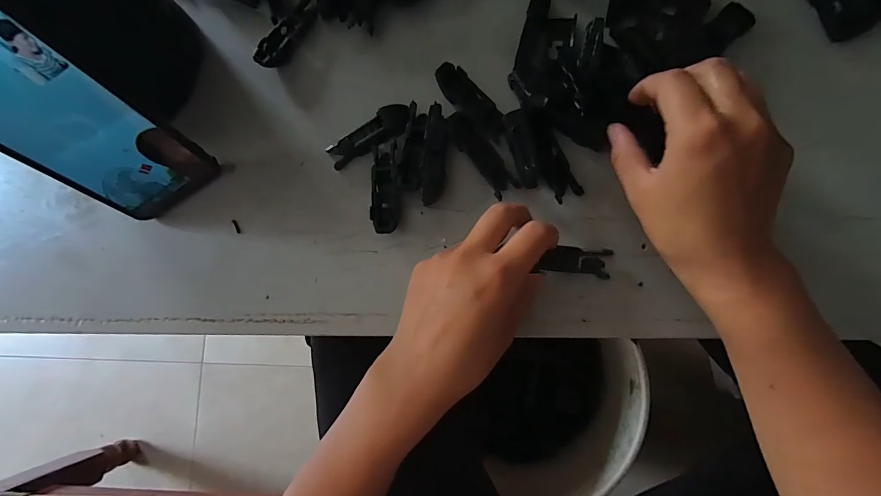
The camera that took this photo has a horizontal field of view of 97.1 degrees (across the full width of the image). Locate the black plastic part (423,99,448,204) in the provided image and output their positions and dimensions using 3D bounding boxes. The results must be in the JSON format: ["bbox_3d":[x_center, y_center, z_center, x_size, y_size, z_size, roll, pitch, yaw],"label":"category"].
[{"bbox_3d":[-0.004,-0.069,0.289,0.016,0.012,0.073,0,82,7],"label":"black plastic part"}]

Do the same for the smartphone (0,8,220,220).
[{"bbox_3d":[-0.229,-0.074,0.246,0.074,0.165,0.012,-37,64,-4],"label":"smartphone"}]

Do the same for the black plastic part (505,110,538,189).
[{"bbox_3d":[0.059,-0.070,0.279,0.014,0.016,0.056,-15,80,5],"label":"black plastic part"}]

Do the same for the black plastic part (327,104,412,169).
[{"bbox_3d":[-0.055,-0.087,0.302,0.070,0.013,0.022,-31,79,2],"label":"black plastic part"}]

